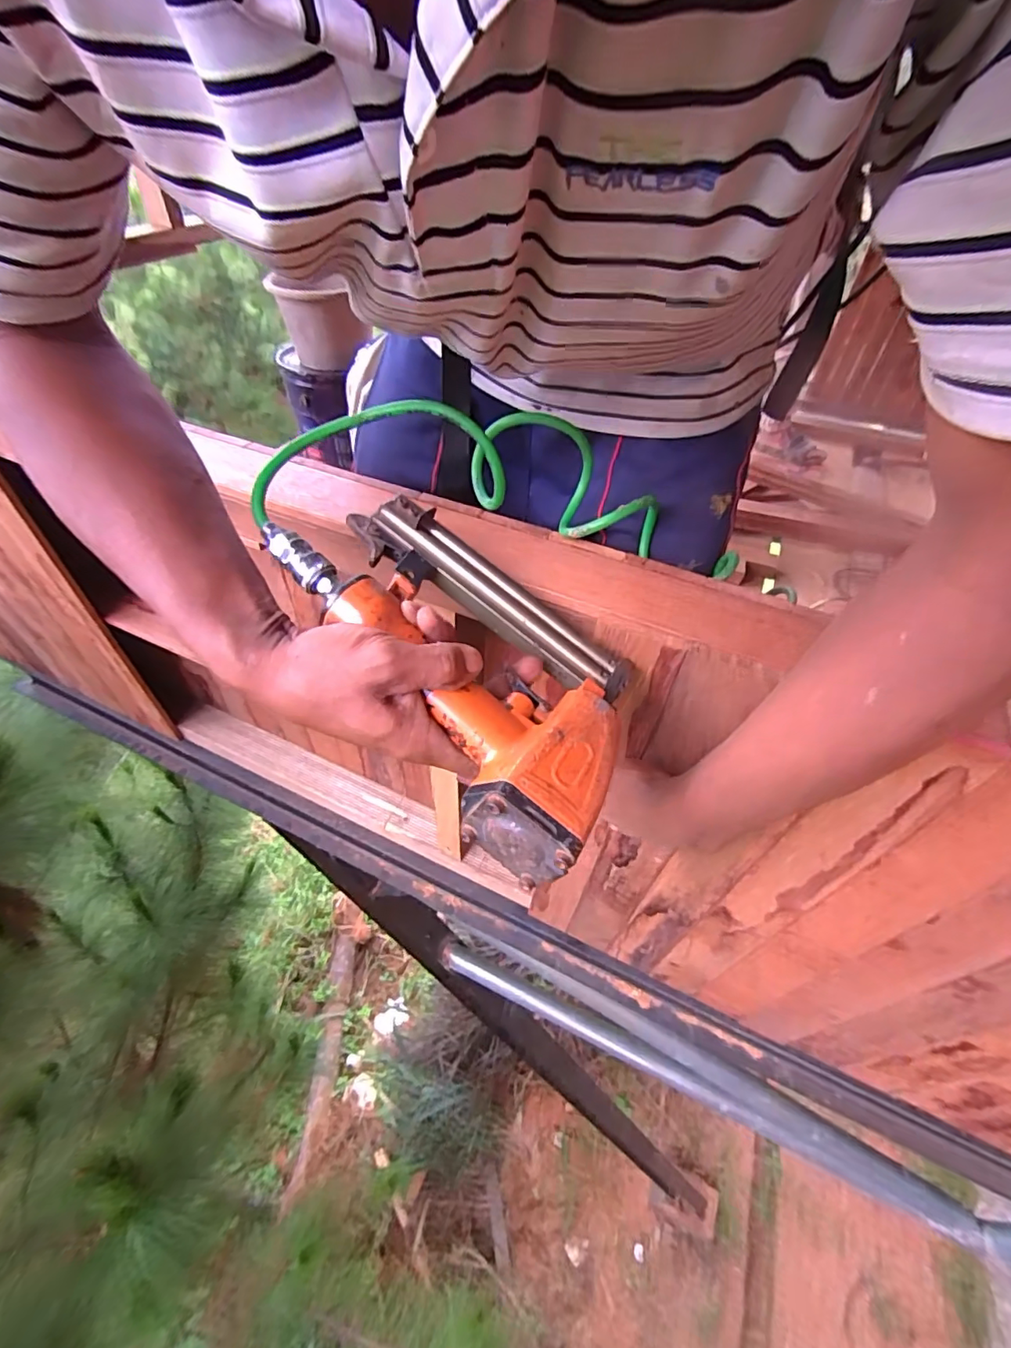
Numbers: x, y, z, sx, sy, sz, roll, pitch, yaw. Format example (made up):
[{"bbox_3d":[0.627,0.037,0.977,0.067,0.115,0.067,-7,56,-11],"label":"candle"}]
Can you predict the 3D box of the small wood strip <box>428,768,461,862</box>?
[{"bbox_3d":[-0.086,0.210,0.783,0.041,0.252,0.007,20,49,14],"label":"small wood strip"}]

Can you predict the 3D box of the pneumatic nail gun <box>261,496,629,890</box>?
[{"bbox_3d":[-0.021,-0.011,0.350,0.261,0.065,0.156,45,44,15],"label":"pneumatic nail gun"}]

